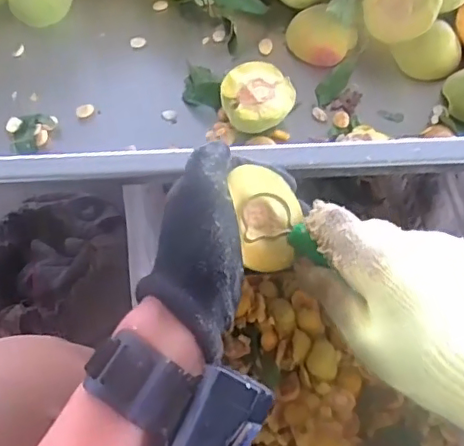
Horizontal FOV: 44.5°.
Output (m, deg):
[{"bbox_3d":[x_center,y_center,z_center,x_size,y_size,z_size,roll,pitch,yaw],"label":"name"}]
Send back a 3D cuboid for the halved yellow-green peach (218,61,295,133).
[{"bbox_3d":[0.021,-0.102,0.481,0.057,0.037,0.061,-1,67,2],"label":"halved yellow-green peach"}]

